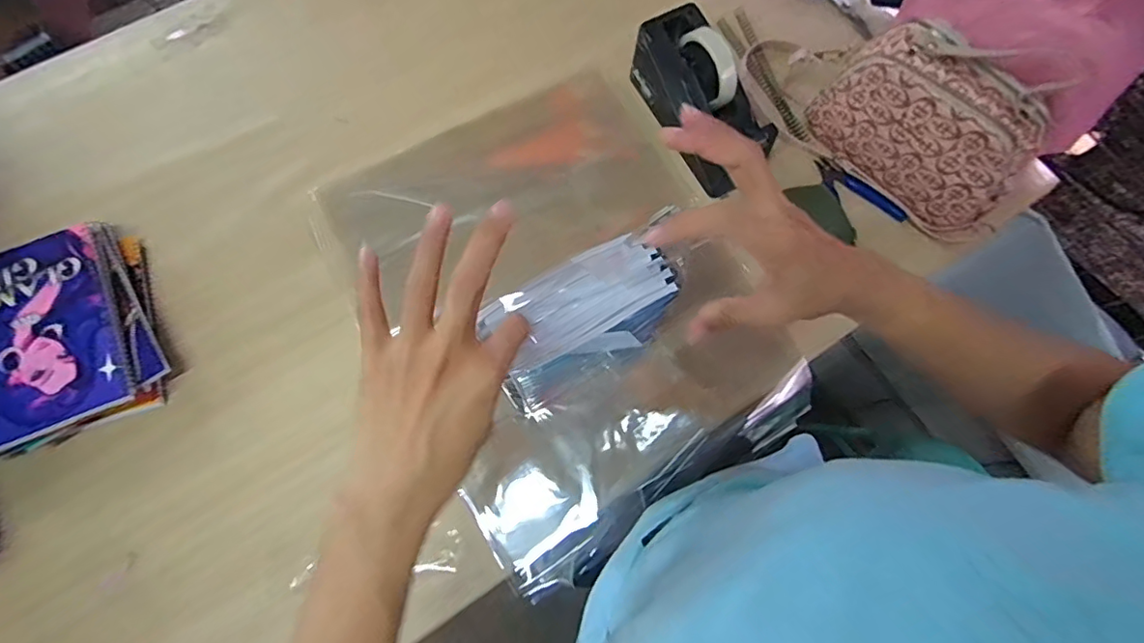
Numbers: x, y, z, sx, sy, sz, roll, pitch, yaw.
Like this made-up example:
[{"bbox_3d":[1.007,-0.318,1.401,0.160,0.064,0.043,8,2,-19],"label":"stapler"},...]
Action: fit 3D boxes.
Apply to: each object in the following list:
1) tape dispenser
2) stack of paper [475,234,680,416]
[{"bbox_3d":[0.149,-0.272,0.639,0.079,0.112,0.179,-29,78,-9],"label":"tape dispenser"},{"bbox_3d":[0.009,-0.004,0.422,0.152,0.032,0.086,-34,78,-10],"label":"stack of paper"}]

